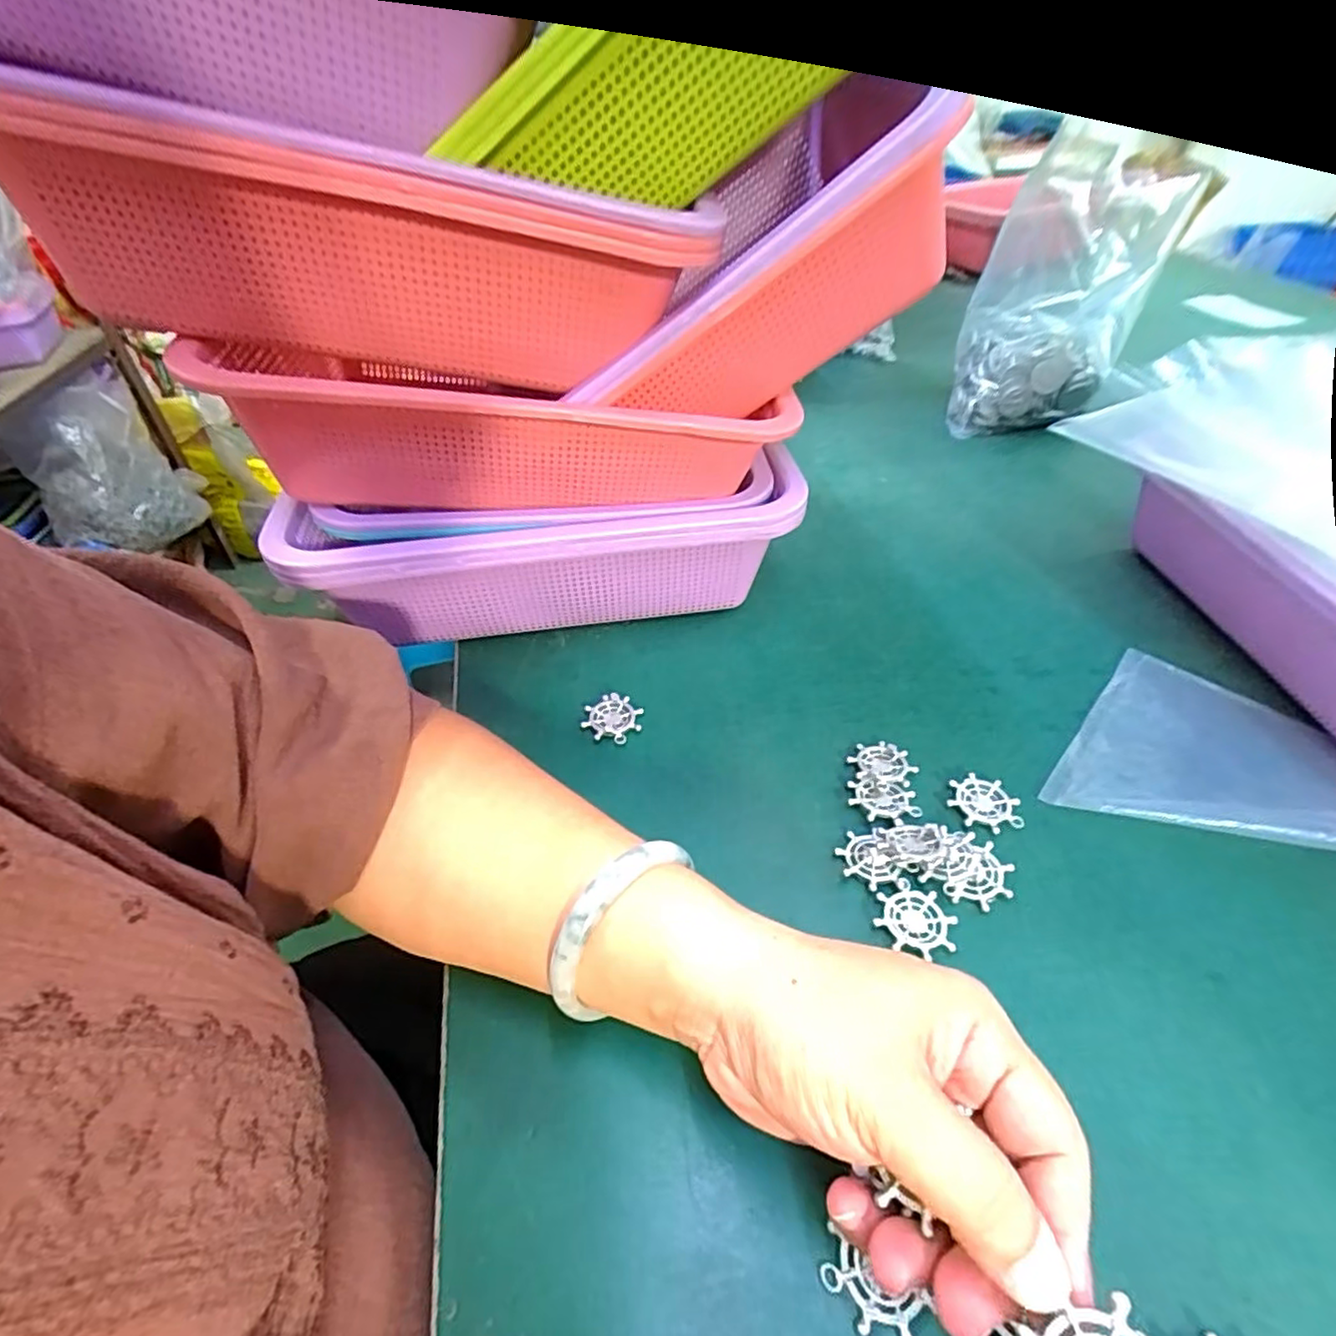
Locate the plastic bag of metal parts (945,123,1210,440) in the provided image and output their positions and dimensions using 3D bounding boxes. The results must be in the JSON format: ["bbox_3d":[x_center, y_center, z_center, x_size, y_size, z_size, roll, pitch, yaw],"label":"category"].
[{"bbox_3d":[0.404,-0.387,0.671,0.163,0.069,0.325,23,85,23],"label":"plastic bag of metal parts"}]

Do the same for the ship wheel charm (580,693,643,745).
[{"bbox_3d":[-0.031,0.028,0.361,0.032,0.004,0.030,6,53,2],"label":"ship wheel charm"}]

